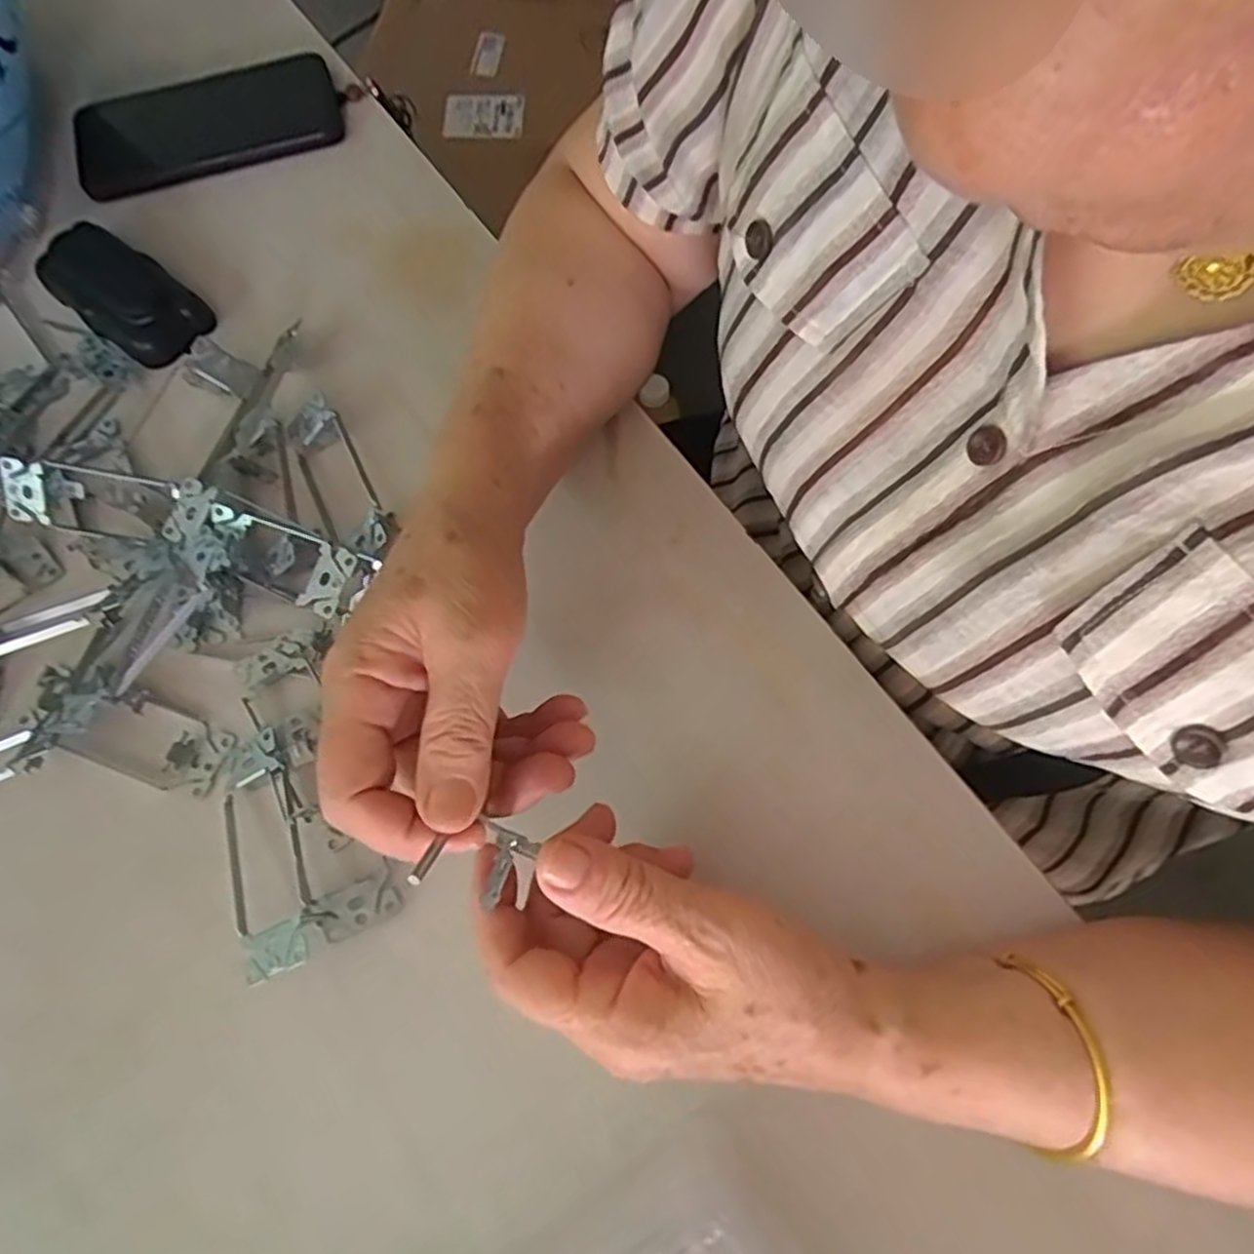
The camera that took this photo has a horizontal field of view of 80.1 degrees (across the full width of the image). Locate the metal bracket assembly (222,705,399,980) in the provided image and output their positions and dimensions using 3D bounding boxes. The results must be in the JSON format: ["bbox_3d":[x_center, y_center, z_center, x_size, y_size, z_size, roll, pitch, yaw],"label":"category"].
[{"bbox_3d":[-0.156,0.097,0.335,0.067,0.026,0.104,-30,73,-9],"label":"metal bracket assembly"}]

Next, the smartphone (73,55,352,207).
[{"bbox_3d":[-0.278,-0.338,0.499,0.166,0.017,0.094,-19,71,-5],"label":"smartphone"}]

